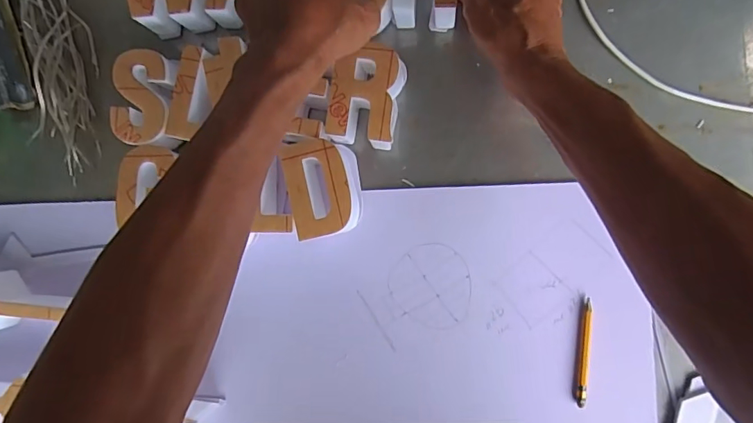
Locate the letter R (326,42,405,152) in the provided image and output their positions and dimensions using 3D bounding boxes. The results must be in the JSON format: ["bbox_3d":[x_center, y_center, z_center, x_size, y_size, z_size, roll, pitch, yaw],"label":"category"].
[{"bbox_3d":[-0.008,-0.101,0.427,0.056,0.046,0.081,8,90,8],"label":"letter R"}]

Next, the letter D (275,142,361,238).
[{"bbox_3d":[-0.044,-0.019,0.425,0.057,0.048,0.085,-10,87,7],"label":"letter D"}]

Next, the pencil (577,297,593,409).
[{"bbox_3d":[0.181,0.122,0.413,0.009,0.004,0.091,5,89,8],"label":"pencil"}]

